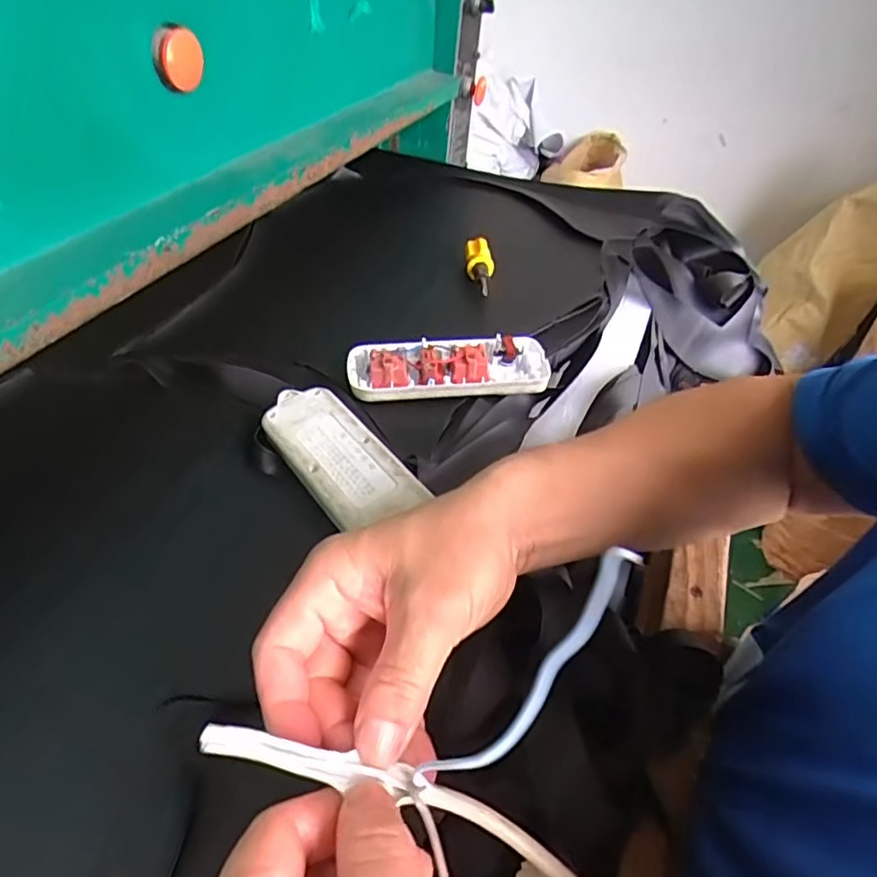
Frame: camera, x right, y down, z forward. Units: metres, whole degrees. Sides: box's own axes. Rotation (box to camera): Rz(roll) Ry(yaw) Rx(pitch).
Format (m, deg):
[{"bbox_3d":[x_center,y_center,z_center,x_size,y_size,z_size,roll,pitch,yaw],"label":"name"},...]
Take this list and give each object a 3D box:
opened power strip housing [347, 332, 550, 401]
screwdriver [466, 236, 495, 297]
[{"bbox_3d":[0.009,-0.057,0.477,0.158,0.028,0.054,-2,43,-9],"label":"opened power strip housing"},{"bbox_3d":[0.043,-0.175,0.604,0.026,0.027,0.086,3,42,-4],"label":"screwdriver"}]

